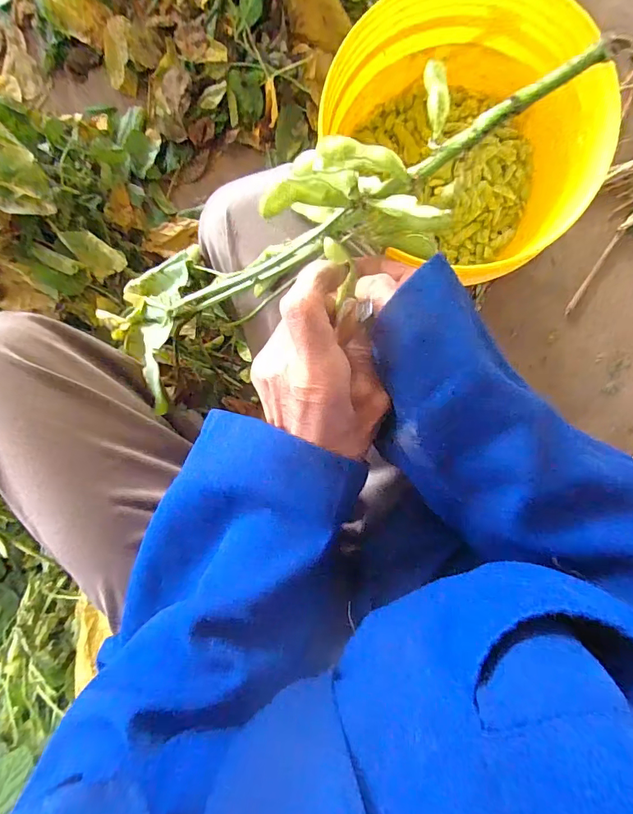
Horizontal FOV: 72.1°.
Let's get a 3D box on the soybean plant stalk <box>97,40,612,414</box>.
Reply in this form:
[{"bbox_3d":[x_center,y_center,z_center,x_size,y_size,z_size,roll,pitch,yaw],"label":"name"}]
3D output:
[{"bbox_3d":[-0.017,-0.098,0.277,0.335,0.068,0.091,-18,93,29],"label":"soybean plant stalk"}]

